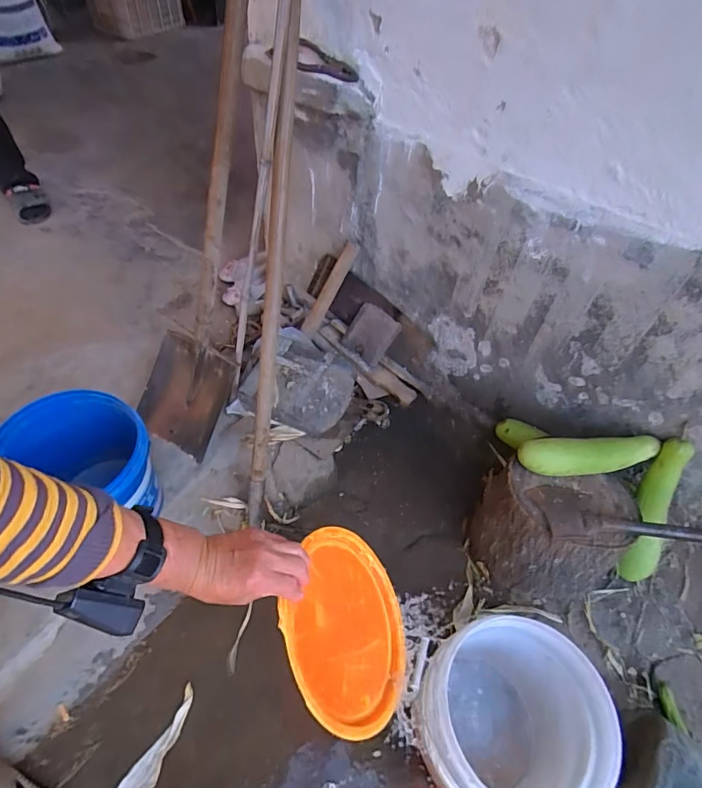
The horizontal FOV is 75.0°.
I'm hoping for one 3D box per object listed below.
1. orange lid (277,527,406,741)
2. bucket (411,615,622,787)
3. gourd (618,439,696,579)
[{"bbox_3d":[-0.001,0.295,0.589,0.213,0.016,0.228,38,36,-35],"label":"orange lid"},{"bbox_3d":[0.246,0.542,0.797,0.276,0.289,0.254,2,52,-3],"label":"bucket"},{"bbox_3d":[0.652,0.257,0.994,0.081,0.340,0.066,7,13,0],"label":"gourd"}]

